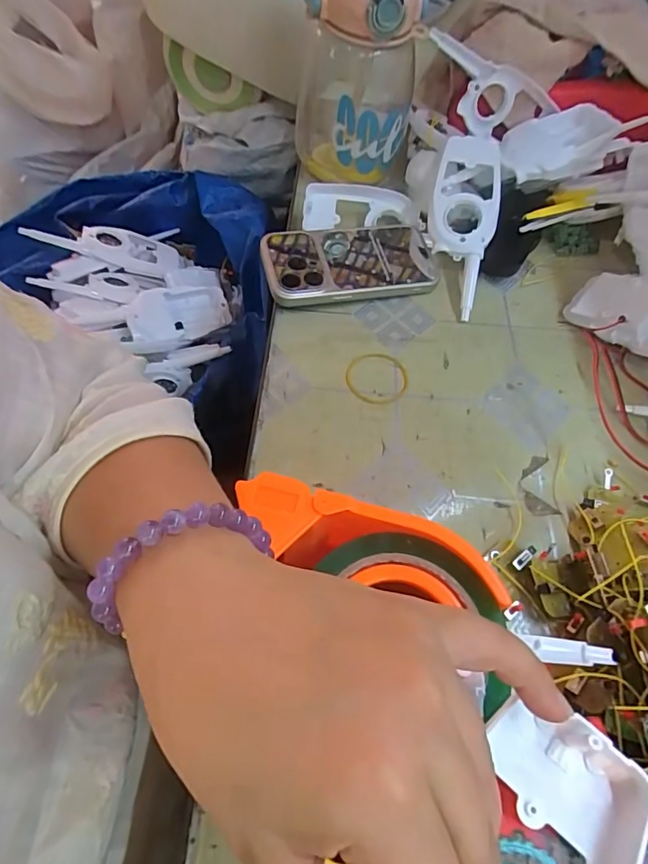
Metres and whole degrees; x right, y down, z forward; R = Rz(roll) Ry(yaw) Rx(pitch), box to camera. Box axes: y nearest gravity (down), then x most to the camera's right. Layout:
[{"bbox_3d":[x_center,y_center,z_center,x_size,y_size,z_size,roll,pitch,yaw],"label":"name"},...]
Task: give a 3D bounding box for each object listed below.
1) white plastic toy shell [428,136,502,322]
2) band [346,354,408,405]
[{"bbox_3d":[0.124,-0.180,0.430,0.057,0.033,0.166,4,85,-1],"label":"white plastic toy shell"},{"bbox_3d":[0.041,-0.042,0.381,0.048,0.004,0.048,2,57,-2],"label":"band"}]

